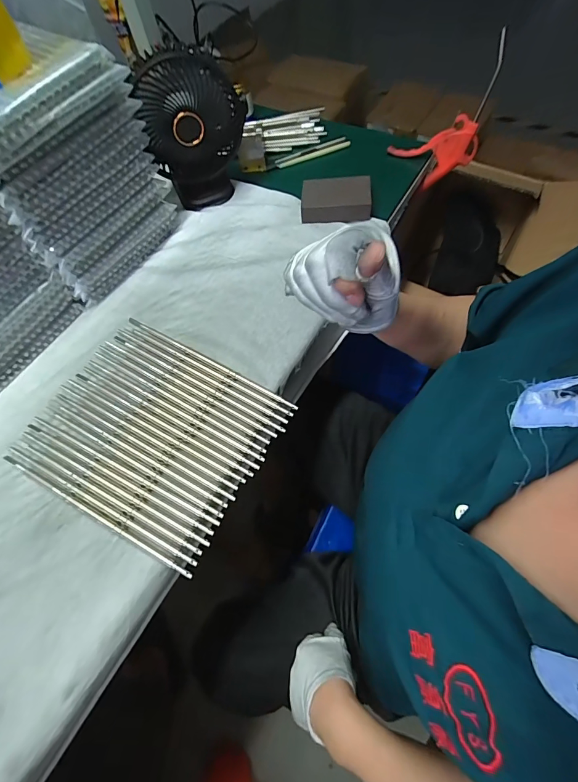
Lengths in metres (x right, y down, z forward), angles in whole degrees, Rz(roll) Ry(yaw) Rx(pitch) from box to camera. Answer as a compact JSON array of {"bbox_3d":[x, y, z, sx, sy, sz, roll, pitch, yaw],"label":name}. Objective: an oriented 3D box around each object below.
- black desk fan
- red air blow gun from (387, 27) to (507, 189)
[{"bbox_3d":[-0.129,-0.360,0.500,0.131,0.182,0.064,-28,65,-10],"label":"black desk fan"},{"bbox_3d":[0.219,-0.352,0.486,0.043,0.168,0.084,-27,93,-32],"label":"red air blow gun"}]

